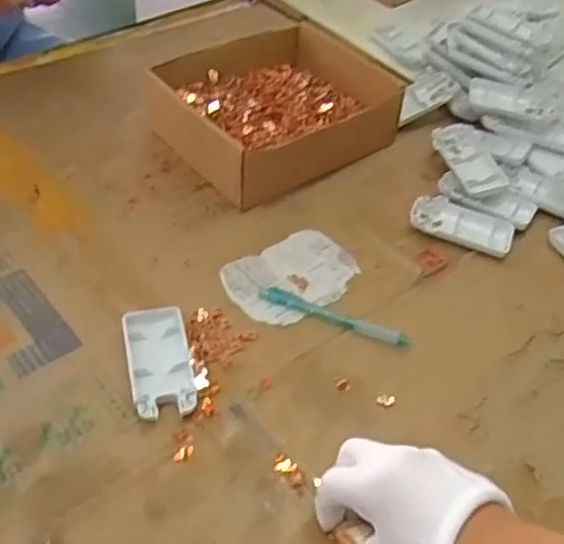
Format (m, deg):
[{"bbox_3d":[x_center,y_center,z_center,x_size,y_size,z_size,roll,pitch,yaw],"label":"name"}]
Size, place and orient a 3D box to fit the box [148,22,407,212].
[{"bbox_3d":[-0.007,-0.174,0.720,0.220,0.069,0.199,-29,56,-29],"label":"box"}]

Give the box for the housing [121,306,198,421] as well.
[{"bbox_3d":[-0.092,0.067,0.515,0.046,0.012,0.096,-8,49,-14],"label":"housing"}]

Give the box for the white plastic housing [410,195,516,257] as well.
[{"bbox_3d":[0.172,-0.045,0.657,0.096,0.013,0.048,22,48,13],"label":"white plastic housing"}]

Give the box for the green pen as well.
[{"bbox_3d":[0.043,0.036,0.566,0.127,0.006,0.017,21,48,13],"label":"green pen"}]

